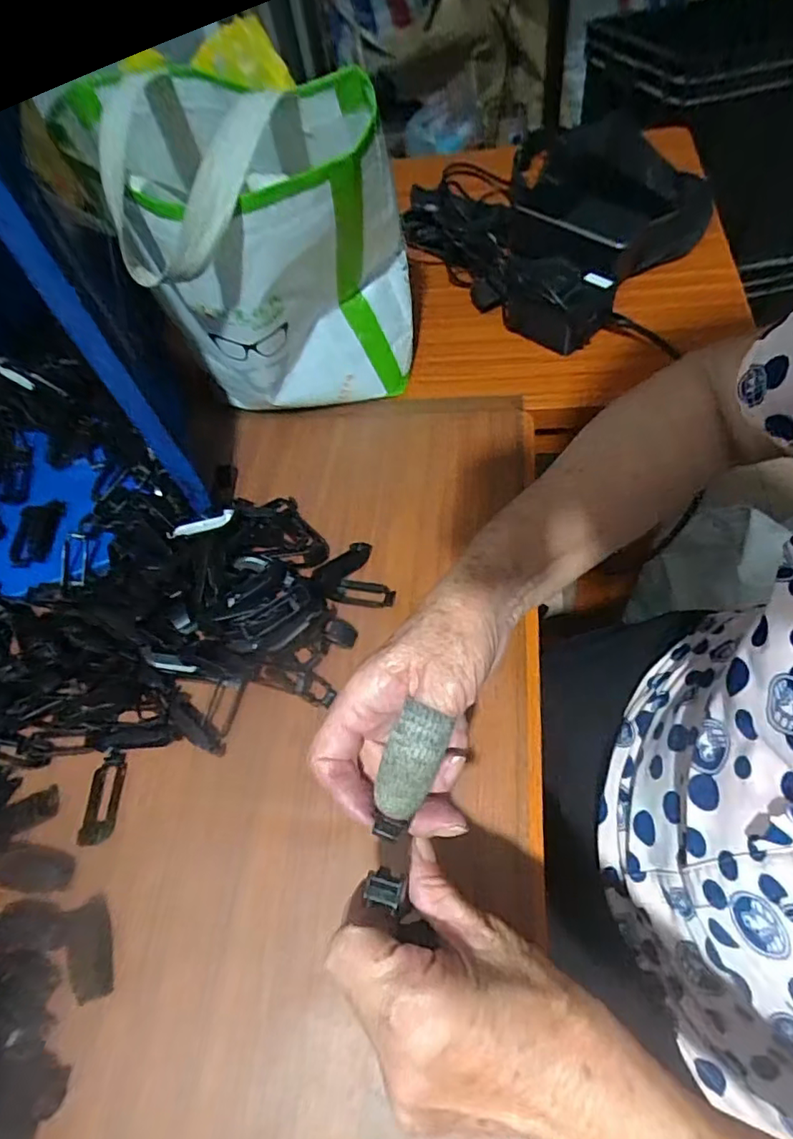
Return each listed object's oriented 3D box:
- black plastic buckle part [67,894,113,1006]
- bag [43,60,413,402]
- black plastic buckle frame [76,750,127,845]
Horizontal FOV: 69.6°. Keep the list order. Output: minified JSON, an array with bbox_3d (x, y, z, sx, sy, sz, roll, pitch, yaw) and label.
[{"bbox_3d":[-0.183,0.226,0.340,0.024,0.004,0.052,-19,58,-5],"label":"black plastic buckle part"},{"bbox_3d":[-0.086,-0.218,0.439,0.183,0.239,0.142,-3,58,5],"label":"bag"},{"bbox_3d":[-0.198,0.154,0.386,0.022,0.006,0.058,-7,58,3],"label":"black plastic buckle frame"}]

